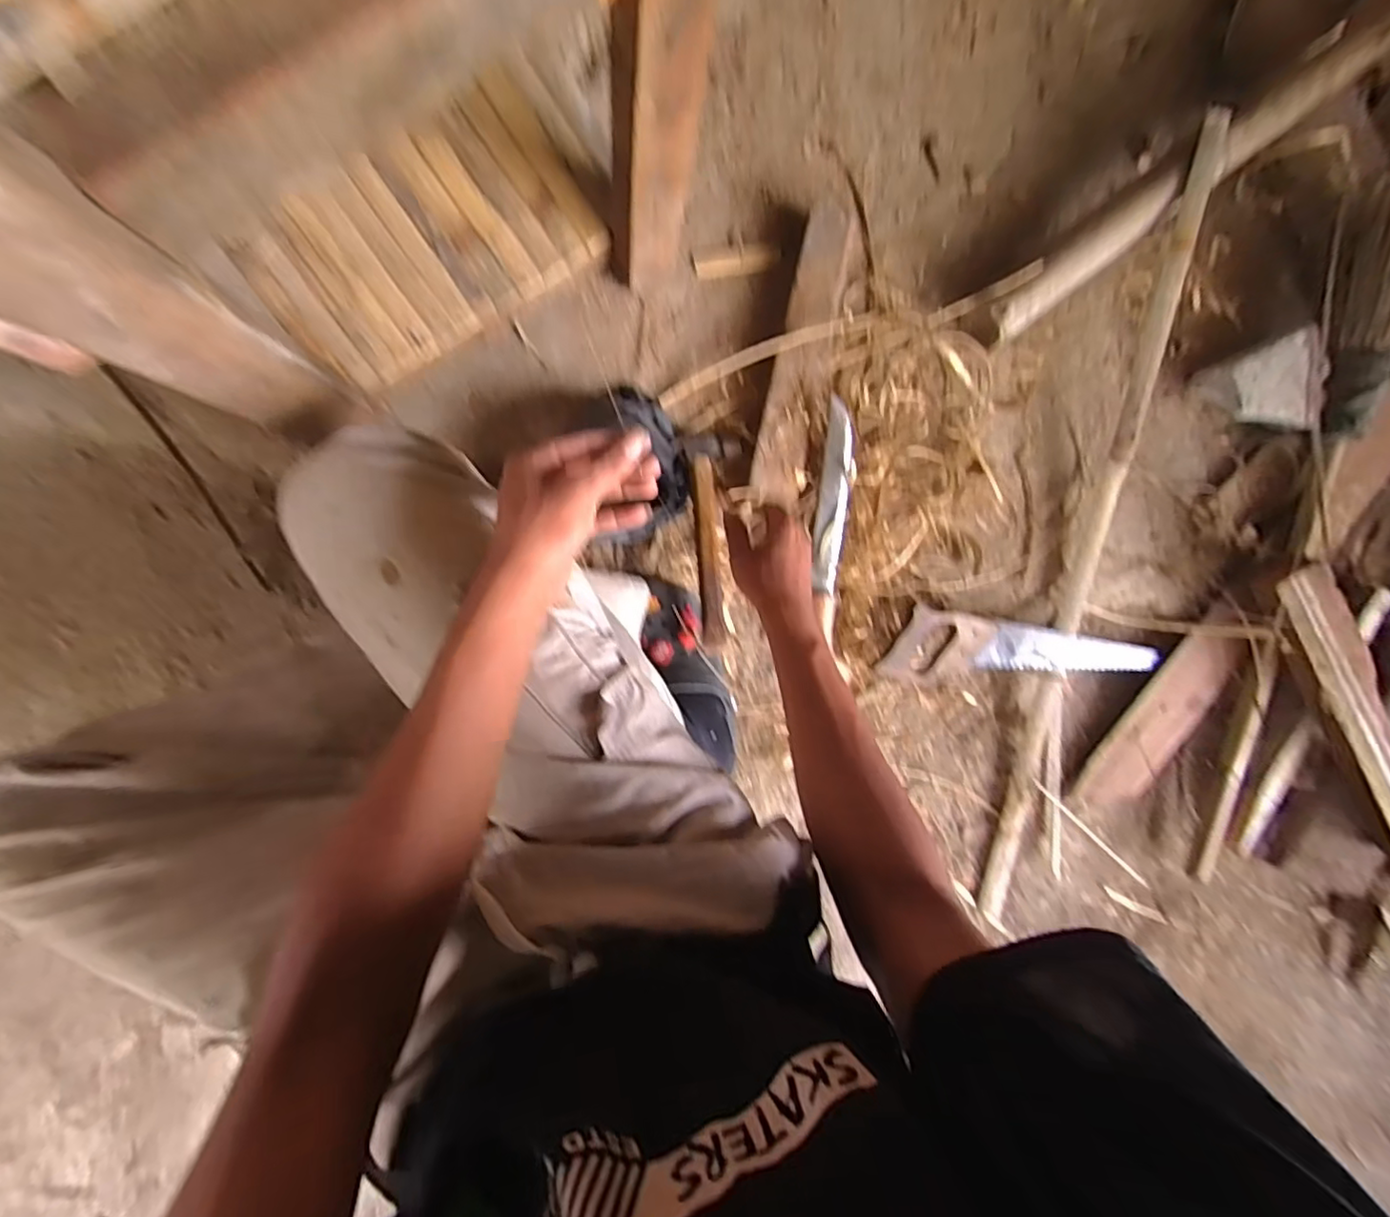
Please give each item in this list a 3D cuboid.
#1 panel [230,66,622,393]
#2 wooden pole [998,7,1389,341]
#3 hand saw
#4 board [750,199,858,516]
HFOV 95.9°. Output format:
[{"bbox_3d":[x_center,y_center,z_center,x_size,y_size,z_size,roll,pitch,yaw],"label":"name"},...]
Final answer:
[{"bbox_3d":[-0.254,-0.356,0.604,0.306,0.021,0.196,-36,98,-6],"label":"panel"},{"bbox_3d":[0.629,-0.538,0.731,0.710,0.064,0.045,-38,98,-4],"label":"wooden pole"},{"bbox_3d":[0.422,0.070,0.793,0.370,0.033,0.095,10,93,-8],"label":"hand saw"},{"bbox_3d":[0.126,-0.279,0.708,0.071,0.034,0.337,11,92,-8],"label":"board"}]

